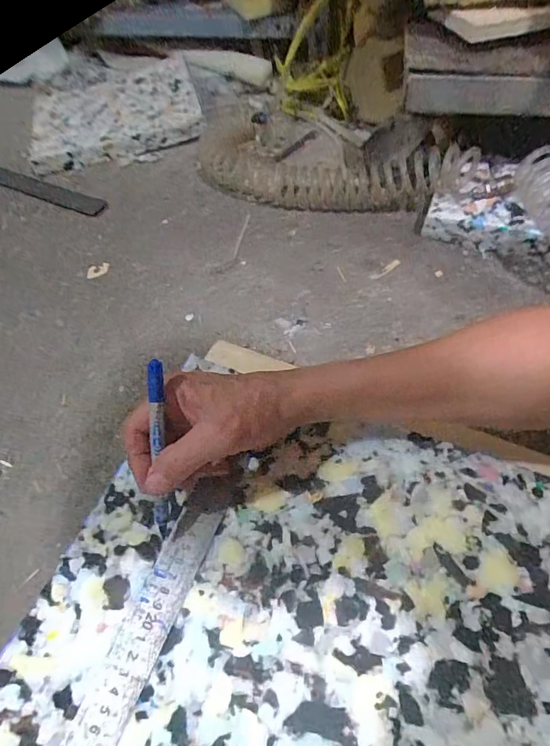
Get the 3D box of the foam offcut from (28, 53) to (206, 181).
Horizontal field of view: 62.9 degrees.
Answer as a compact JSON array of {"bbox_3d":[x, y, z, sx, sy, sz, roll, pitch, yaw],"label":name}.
[{"bbox_3d":[-0.299,-0.509,0.832,0.286,0.060,0.340,-14,57,-6],"label":"foam offcut"}]

